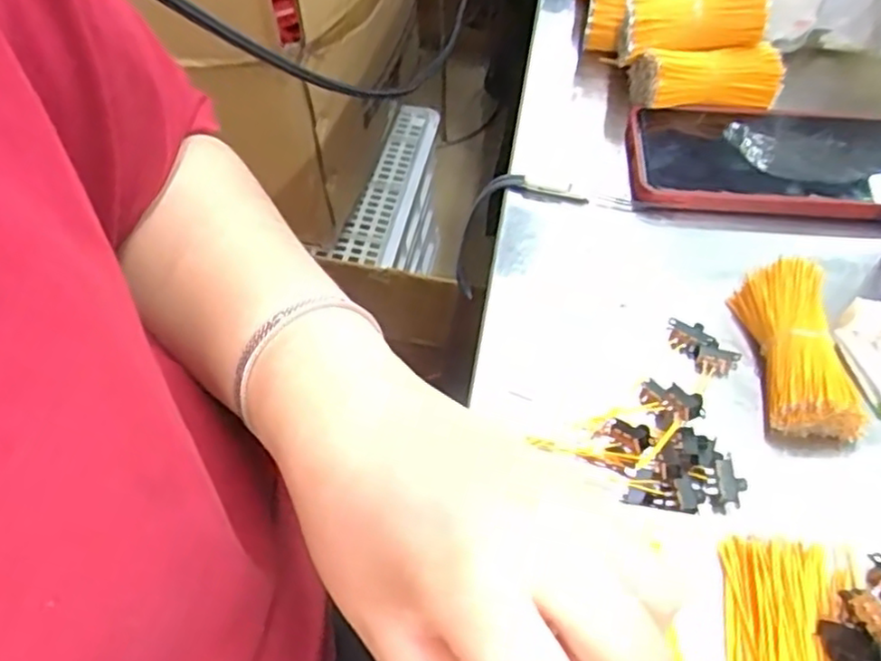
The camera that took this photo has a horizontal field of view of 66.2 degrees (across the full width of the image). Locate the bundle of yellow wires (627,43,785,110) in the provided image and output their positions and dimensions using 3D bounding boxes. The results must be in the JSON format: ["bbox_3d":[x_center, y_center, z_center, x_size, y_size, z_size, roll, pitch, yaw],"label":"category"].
[{"bbox_3d":[0.166,-0.152,0.417,0.086,0.032,0.035,-2,56,-2],"label":"bundle of yellow wires"}]

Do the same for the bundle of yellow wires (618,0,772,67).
[{"bbox_3d":[0.154,-0.187,0.409,0.084,0.033,0.034,-9,55,11],"label":"bundle of yellow wires"}]

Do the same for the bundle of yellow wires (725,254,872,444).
[{"bbox_3d":[0.161,0.007,0.306,0.035,0.023,0.082,-1,56,-1],"label":"bundle of yellow wires"}]

